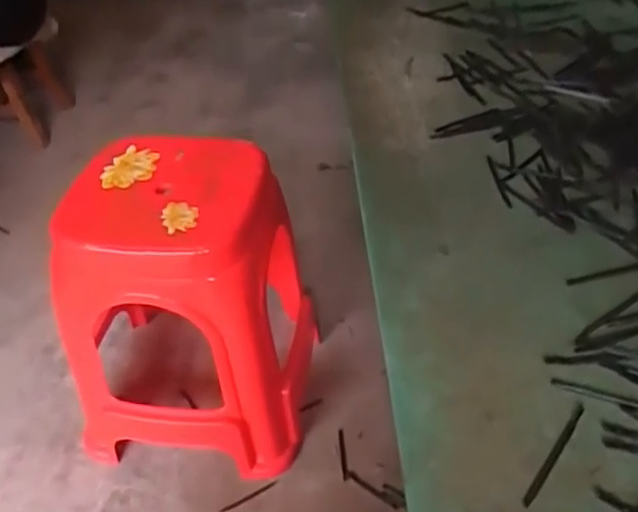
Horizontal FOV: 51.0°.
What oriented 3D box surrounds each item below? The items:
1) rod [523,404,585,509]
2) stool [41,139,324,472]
[{"bbox_3d":[0.175,0.146,0.497,0.007,0.004,0.101,27,51,28],"label":"rod"},{"bbox_3d":[-0.211,0.090,1.101,0.370,0.502,0.323,1,42,4],"label":"stool"}]

